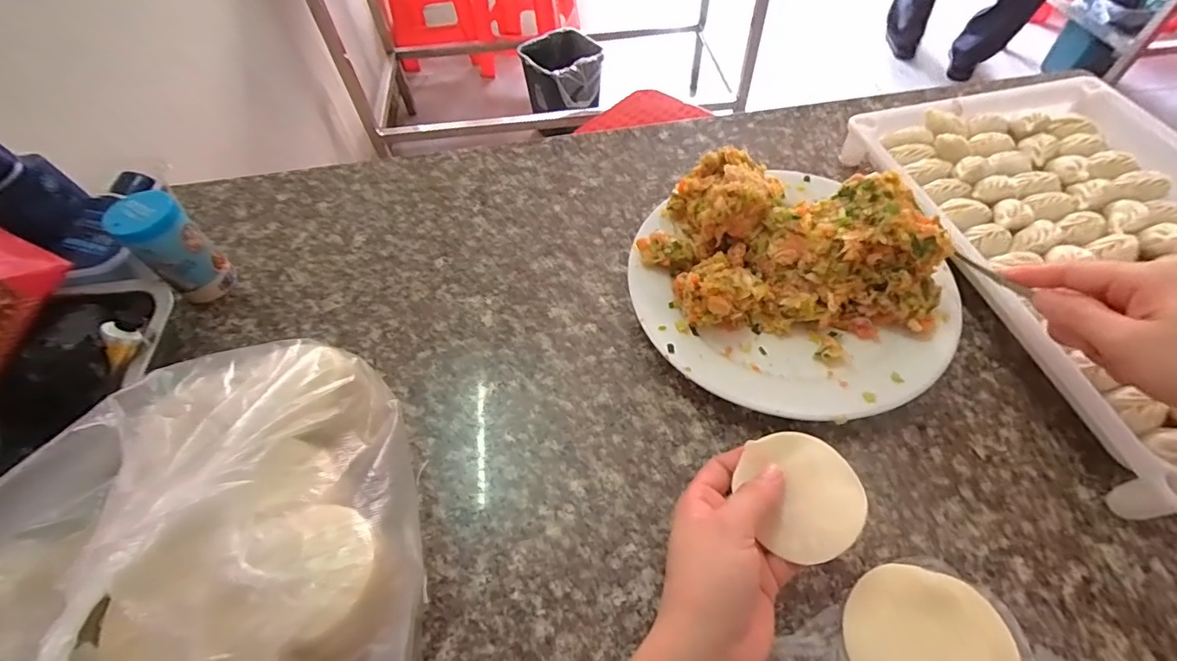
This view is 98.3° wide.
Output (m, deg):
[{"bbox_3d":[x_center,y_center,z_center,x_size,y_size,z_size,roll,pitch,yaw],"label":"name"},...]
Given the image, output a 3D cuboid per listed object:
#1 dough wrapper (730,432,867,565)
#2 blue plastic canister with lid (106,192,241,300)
[{"bbox_3d":[0.123,0.093,0.293,0.059,0.005,0.070,-27,55,11],"label":"dough wrapper"},{"bbox_3d":[-0.348,-0.068,0.431,0.047,0.091,0.046,-39,62,-22],"label":"blue plastic canister with lid"}]

